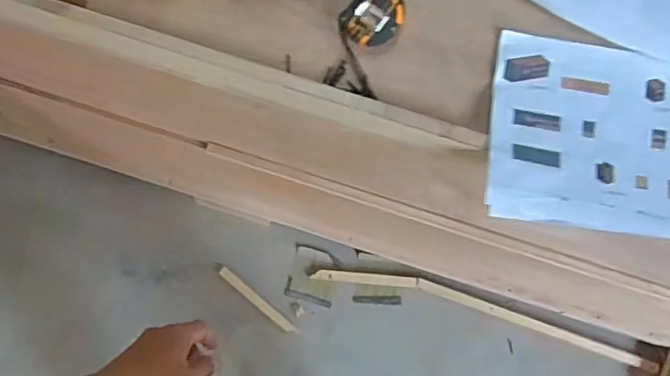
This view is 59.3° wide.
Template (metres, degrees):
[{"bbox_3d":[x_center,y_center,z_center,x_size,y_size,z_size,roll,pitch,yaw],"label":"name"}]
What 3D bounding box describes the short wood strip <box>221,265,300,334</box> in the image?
[{"bbox_3d":[-0.180,0.265,1.365,0.220,0.010,0.025,40,72,3],"label":"short wood strip"}]

